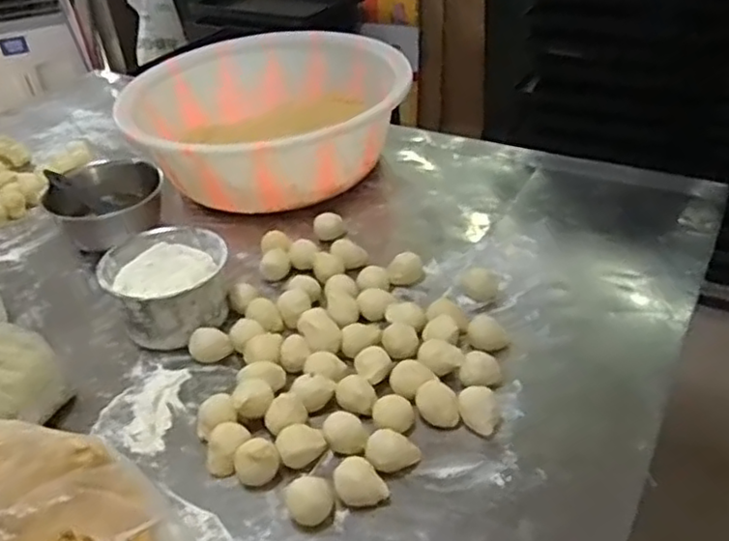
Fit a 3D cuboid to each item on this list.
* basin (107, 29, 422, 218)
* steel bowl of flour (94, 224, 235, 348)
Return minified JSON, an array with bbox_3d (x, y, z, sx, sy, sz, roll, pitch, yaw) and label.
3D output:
[{"bbox_3d":[-0.151,-0.256,1.134,0.431,0.146,0.418,-3,38,2],"label":"basin"},{"bbox_3d":[-0.246,0.018,0.845,0.142,0.084,0.135,-13,39,-10],"label":"steel bowl of flour"}]

